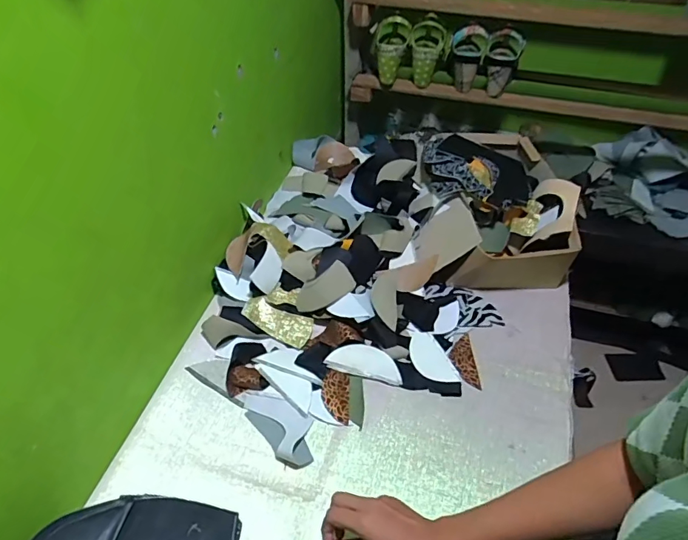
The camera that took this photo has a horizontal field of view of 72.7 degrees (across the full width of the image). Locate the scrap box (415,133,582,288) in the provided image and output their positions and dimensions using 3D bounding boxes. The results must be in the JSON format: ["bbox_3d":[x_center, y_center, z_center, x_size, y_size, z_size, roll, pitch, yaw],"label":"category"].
[{"bbox_3d":[0.277,-0.122,0.892,0.266,0.144,0.335,-7,47,-8],"label":"scrap box"}]

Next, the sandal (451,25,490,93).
[{"bbox_3d":[0.285,-0.499,1.085,0.081,0.129,0.149,11,47,9],"label":"sandal"}]

